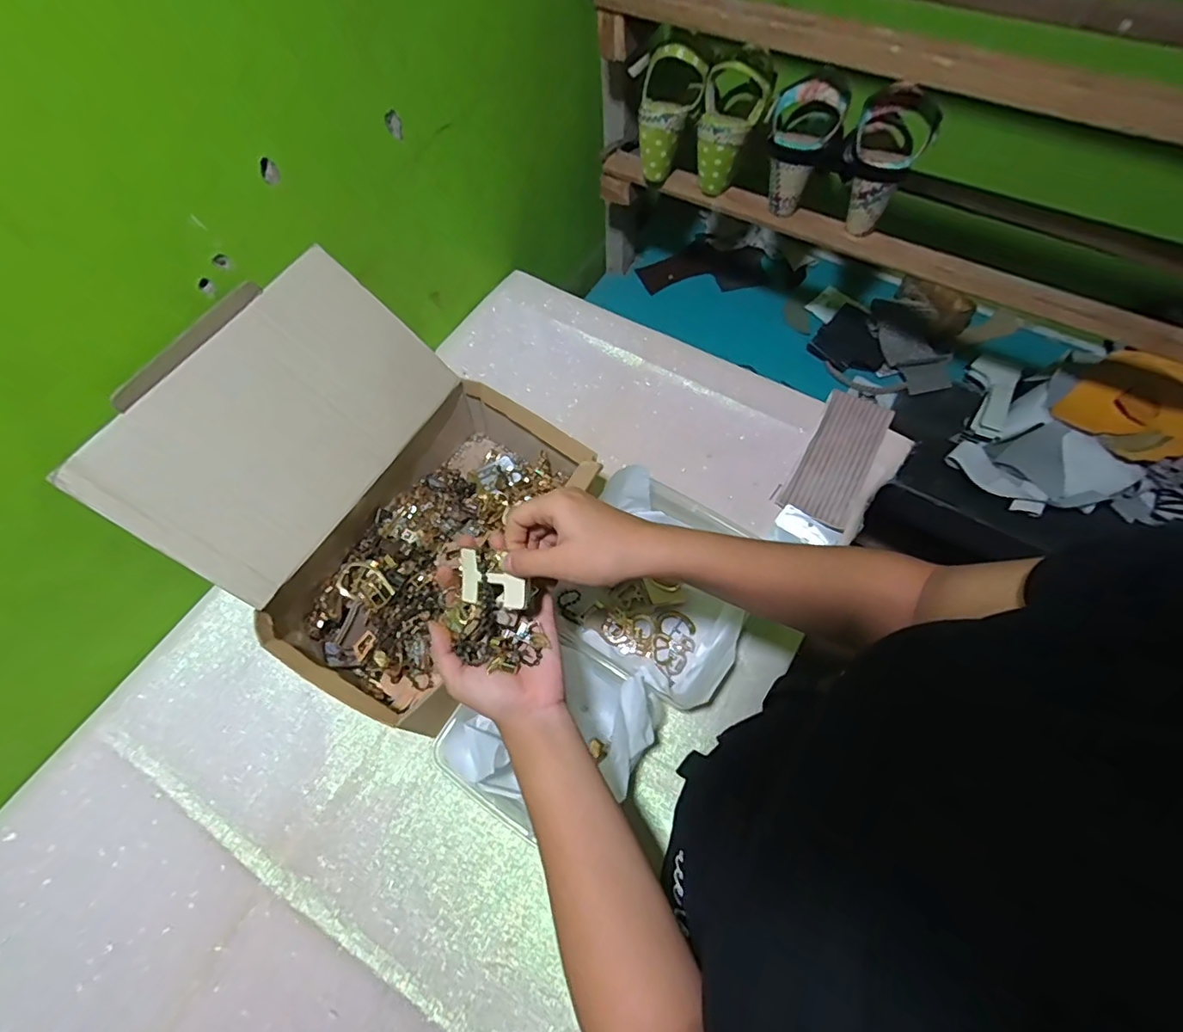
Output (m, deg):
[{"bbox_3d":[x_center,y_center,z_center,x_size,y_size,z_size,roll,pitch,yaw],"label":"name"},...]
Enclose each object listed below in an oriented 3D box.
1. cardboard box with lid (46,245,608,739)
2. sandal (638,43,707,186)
[{"bbox_3d":[-0.217,-0.022,0.549,0.336,0.229,0.336,27,68,15],"label":"cardboard box with lid"},{"bbox_3d":[0.090,-0.523,0.707,0.089,0.148,0.086,32,48,17],"label":"sandal"}]

